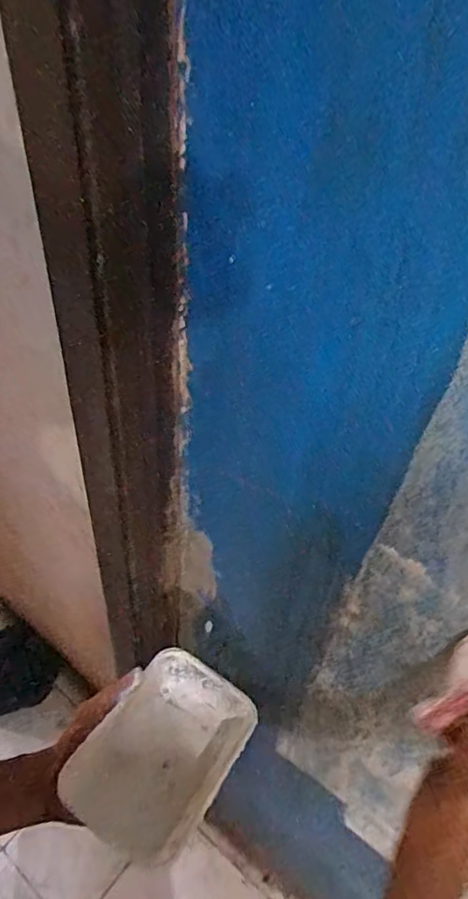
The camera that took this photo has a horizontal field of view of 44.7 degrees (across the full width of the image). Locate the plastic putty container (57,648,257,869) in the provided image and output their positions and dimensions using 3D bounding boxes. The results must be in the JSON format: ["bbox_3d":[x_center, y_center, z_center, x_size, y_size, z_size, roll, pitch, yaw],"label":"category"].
[{"bbox_3d":[-0.066,0.277,0.529,0.123,0.058,0.173,36,40,8],"label":"plastic putty container"}]

